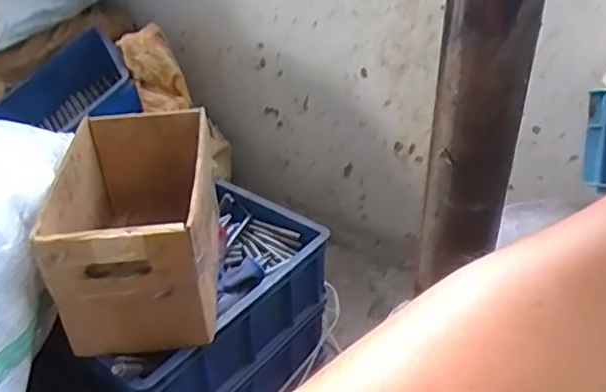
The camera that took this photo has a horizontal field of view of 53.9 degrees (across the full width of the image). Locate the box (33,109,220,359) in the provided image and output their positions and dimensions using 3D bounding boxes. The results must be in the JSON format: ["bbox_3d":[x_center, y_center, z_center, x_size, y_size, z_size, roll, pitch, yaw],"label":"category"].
[{"bbox_3d":[-0.229,0.035,0.866,0.199,0.190,0.317,-4,35,-2],"label":"box"}]

